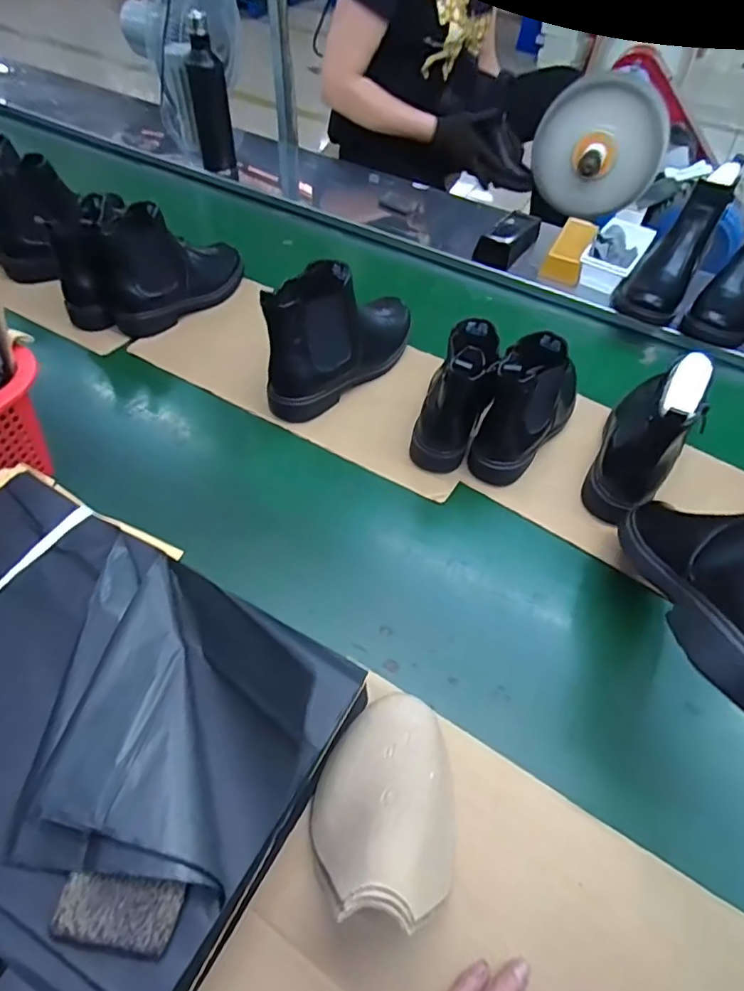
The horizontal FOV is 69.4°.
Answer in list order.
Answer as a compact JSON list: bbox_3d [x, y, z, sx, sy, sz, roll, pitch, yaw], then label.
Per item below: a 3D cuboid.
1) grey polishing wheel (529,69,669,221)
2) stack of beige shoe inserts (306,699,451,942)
[{"bbox_3d":[0.471,-0.722,1.126,0.258,0.225,0.098,18,54,9],"label":"grey polishing wheel"},{"bbox_3d":[0.014,0.213,0.384,0.110,0.088,0.149,9,53,3],"label":"stack of beige shoe inserts"}]

